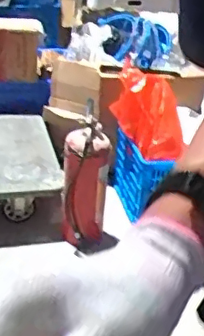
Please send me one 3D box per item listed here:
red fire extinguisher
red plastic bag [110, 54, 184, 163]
[{"bbox_3d":[-0.046,0.046,1.830,0.150,0.433,0.170,3,29,-2],"label":"red fire extinguisher"},{"bbox_3d":[0.159,-0.190,1.973,0.234,0.265,0.165,10,30,10],"label":"red plastic bag"}]

